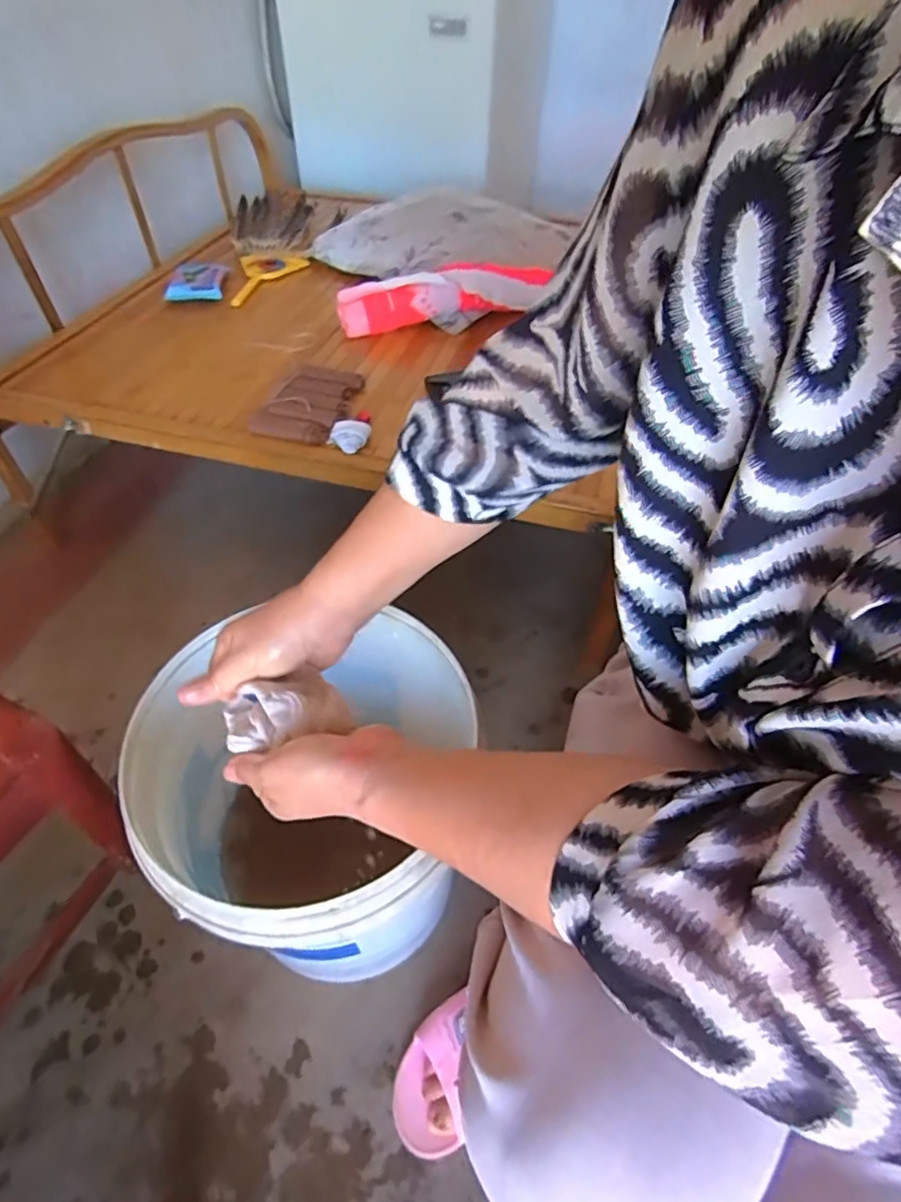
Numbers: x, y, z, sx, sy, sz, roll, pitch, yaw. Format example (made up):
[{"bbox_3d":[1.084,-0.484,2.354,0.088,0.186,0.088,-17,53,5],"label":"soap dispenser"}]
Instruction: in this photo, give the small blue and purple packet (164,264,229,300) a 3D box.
[{"bbox_3d":[-0.463,-0.586,1.127,0.097,0.020,0.128,-3,49,-4],"label":"small blue and purple packet"}]

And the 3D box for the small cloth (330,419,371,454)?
[{"bbox_3d":[-0.130,-0.218,0.802,0.049,0.015,0.050,35,56,26],"label":"small cloth"}]

